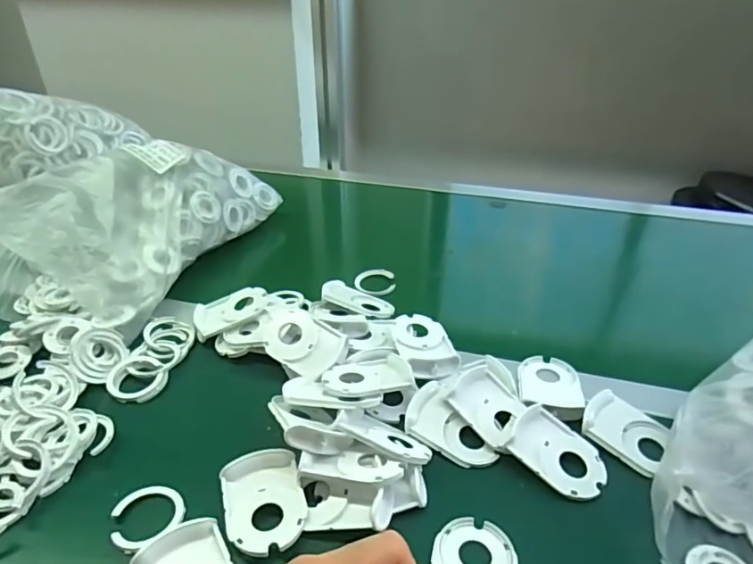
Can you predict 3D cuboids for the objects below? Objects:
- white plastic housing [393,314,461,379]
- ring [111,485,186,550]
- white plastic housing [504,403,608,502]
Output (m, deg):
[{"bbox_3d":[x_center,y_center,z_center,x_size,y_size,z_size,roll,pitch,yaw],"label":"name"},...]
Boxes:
[{"bbox_3d":[0.048,0.062,0.531,0.057,0.020,0.087,-8,34,-12],"label":"white plastic housing"},{"bbox_3d":[-0.172,0.173,0.388,0.050,0.008,0.046,0,34,0],"label":"ring"},{"bbox_3d":[0.150,0.140,0.424,0.073,0.021,0.062,26,43,29],"label":"white plastic housing"}]

